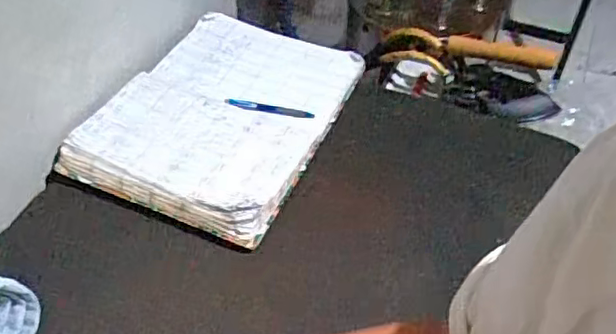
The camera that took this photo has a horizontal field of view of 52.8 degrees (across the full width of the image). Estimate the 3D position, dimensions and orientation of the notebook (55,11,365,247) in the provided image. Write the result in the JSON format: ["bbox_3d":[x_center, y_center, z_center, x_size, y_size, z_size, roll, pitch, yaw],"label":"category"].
[{"bbox_3d":[-0.125,-0.083,0.934,0.305,0.042,0.400,20,48,15],"label":"notebook"}]

